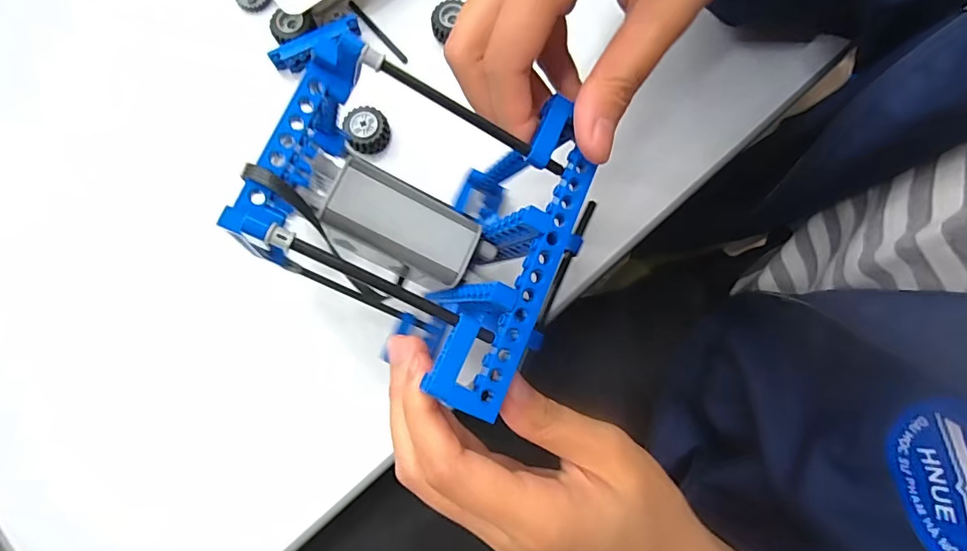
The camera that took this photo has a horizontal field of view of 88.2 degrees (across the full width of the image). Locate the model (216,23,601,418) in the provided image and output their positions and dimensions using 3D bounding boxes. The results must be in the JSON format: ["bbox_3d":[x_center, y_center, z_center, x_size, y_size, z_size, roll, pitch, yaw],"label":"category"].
[{"bbox_3d":[-0.027,-0.028,0.199,0.116,0.065,0.112,38,73,-21],"label":"model"}]

